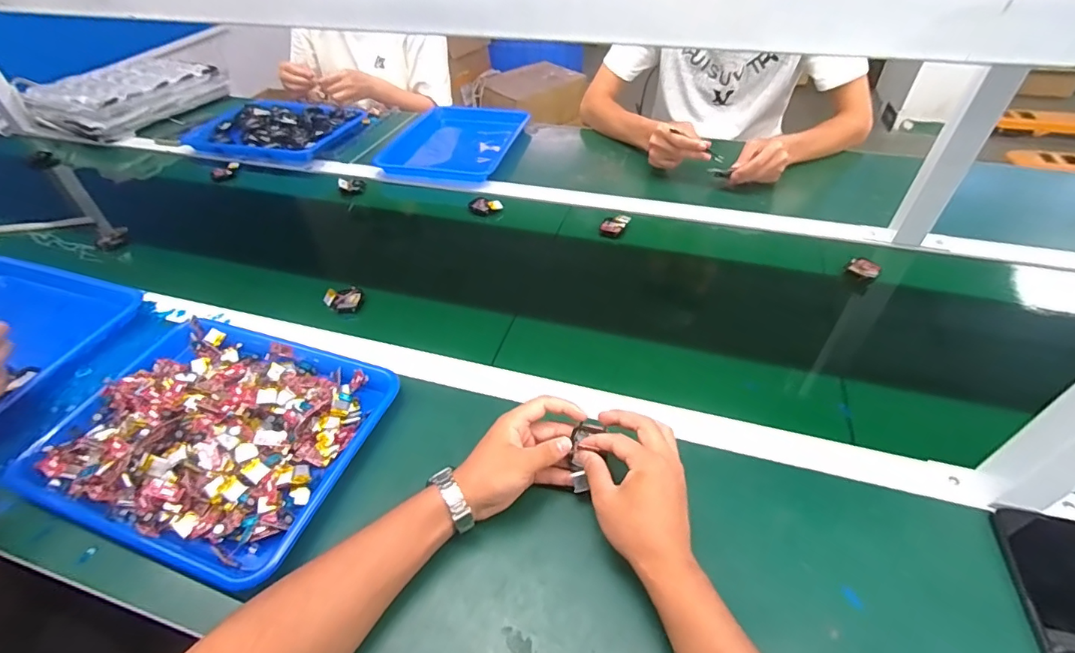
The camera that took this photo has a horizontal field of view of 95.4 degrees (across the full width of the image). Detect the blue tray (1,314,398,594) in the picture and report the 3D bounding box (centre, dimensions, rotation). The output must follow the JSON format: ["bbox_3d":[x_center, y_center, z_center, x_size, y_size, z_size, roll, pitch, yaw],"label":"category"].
[{"bbox_3d":[-0.341,0.100,0.518,0.324,0.048,0.252,13,46,16],"label":"blue tray"}]

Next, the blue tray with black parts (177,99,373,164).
[{"bbox_3d":[-0.572,-0.424,1.054,0.350,0.052,0.225,12,46,16],"label":"blue tray with black parts"}]

